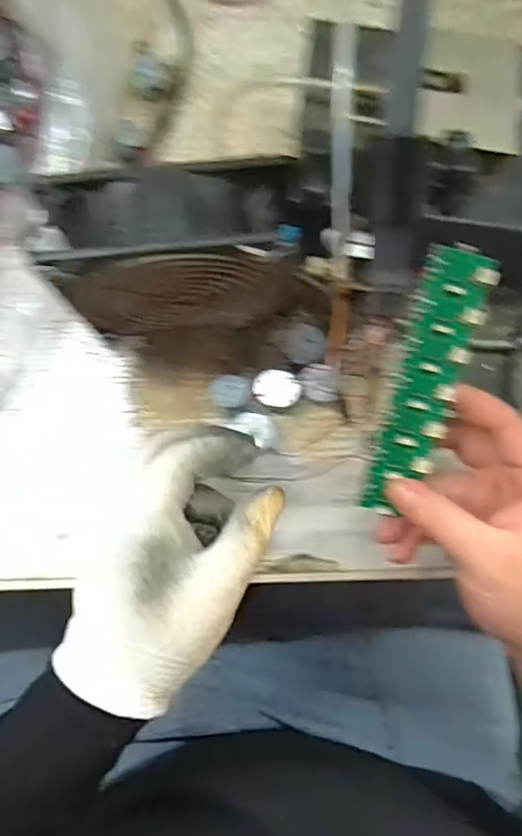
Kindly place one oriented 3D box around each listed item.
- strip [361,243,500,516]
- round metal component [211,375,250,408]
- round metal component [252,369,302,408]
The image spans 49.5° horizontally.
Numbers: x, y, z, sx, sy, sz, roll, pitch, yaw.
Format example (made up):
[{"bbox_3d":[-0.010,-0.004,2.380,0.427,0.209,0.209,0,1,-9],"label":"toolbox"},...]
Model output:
[{"bbox_3d":[0.083,-0.016,0.289,0.033,0.007,0.137,16,102,1],"label":"strip"},{"bbox_3d":[-0.018,-0.015,0.346,0.022,0.019,0.021,0,83,-2],"label":"round metal component"},{"bbox_3d":[0.009,-0.018,0.347,0.029,0.015,0.024,28,83,2],"label":"round metal component"}]

